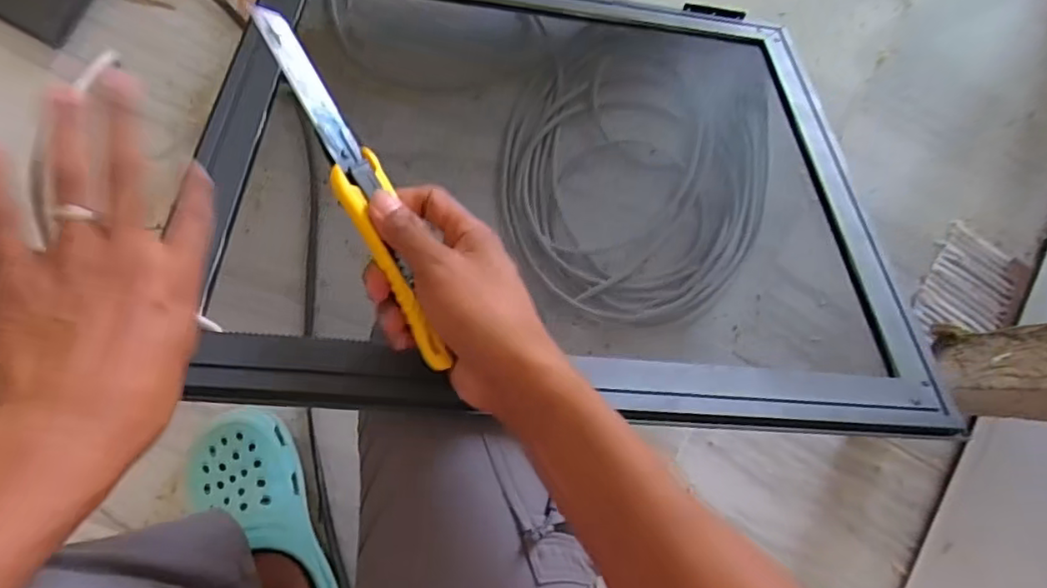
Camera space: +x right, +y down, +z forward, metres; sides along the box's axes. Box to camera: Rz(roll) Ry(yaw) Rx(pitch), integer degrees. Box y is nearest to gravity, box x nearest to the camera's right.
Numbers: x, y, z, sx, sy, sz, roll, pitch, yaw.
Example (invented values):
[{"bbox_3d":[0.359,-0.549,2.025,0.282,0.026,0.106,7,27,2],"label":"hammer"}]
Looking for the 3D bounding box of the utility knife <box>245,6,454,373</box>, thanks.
[{"bbox_3d":[-0.088,-0.058,0.334,0.026,0.017,0.212,-26,90,-4],"label":"utility knife"}]

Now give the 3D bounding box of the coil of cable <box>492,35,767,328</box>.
[{"bbox_3d":[0.119,-0.126,0.660,0.287,0.028,0.300,0,86,-5],"label":"coil of cable"}]

